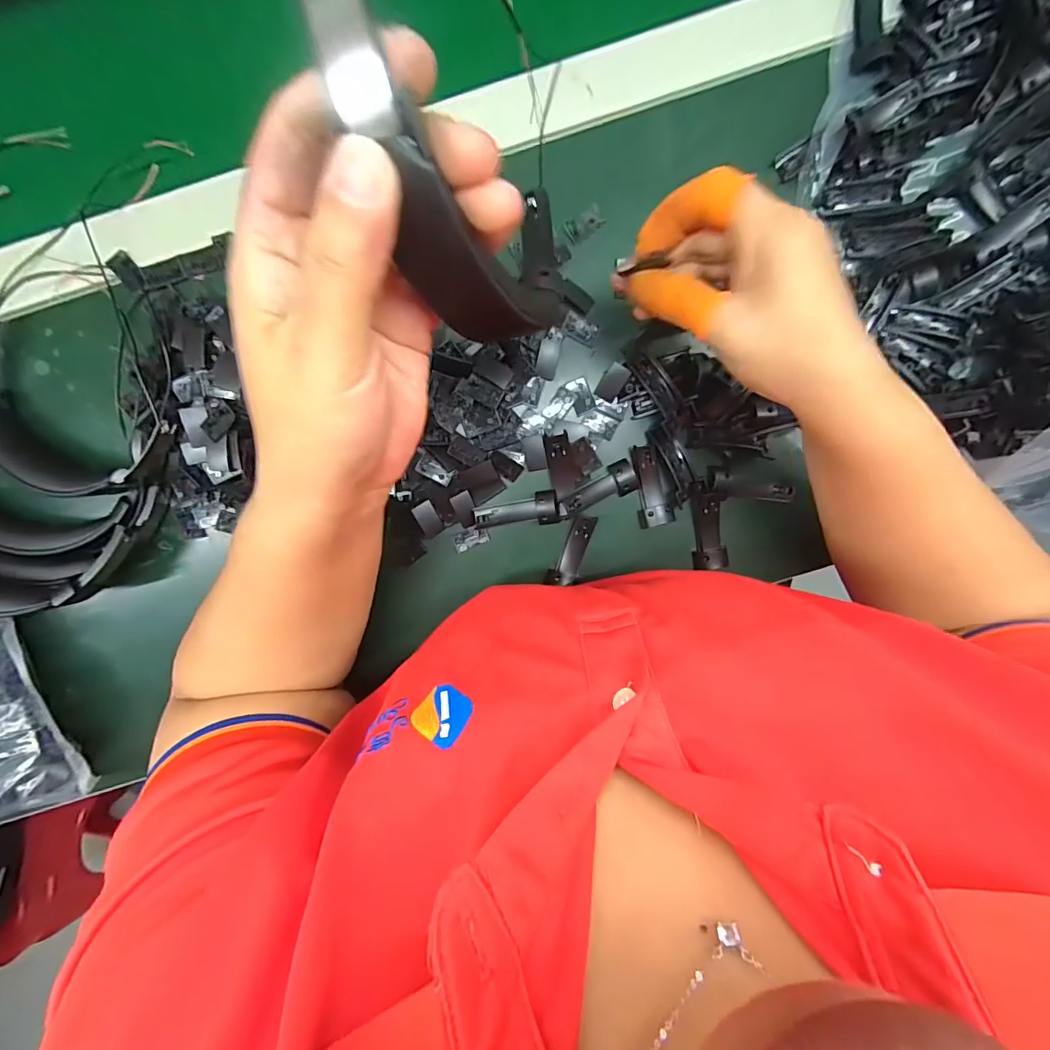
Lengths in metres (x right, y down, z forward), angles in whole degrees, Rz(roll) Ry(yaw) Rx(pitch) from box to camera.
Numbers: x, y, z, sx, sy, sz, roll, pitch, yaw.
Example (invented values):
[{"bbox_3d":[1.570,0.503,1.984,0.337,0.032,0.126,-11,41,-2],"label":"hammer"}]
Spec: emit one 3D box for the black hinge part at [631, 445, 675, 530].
[{"bbox_3d":[0.094,-0.029,0.348,0.025,0.014,0.059,-10,97,0],"label":"black hinge part"}]

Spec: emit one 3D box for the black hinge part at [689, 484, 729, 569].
[{"bbox_3d":[0.137,0.001,0.349,0.023,0.017,0.066,-9,97,0],"label":"black hinge part"}]

